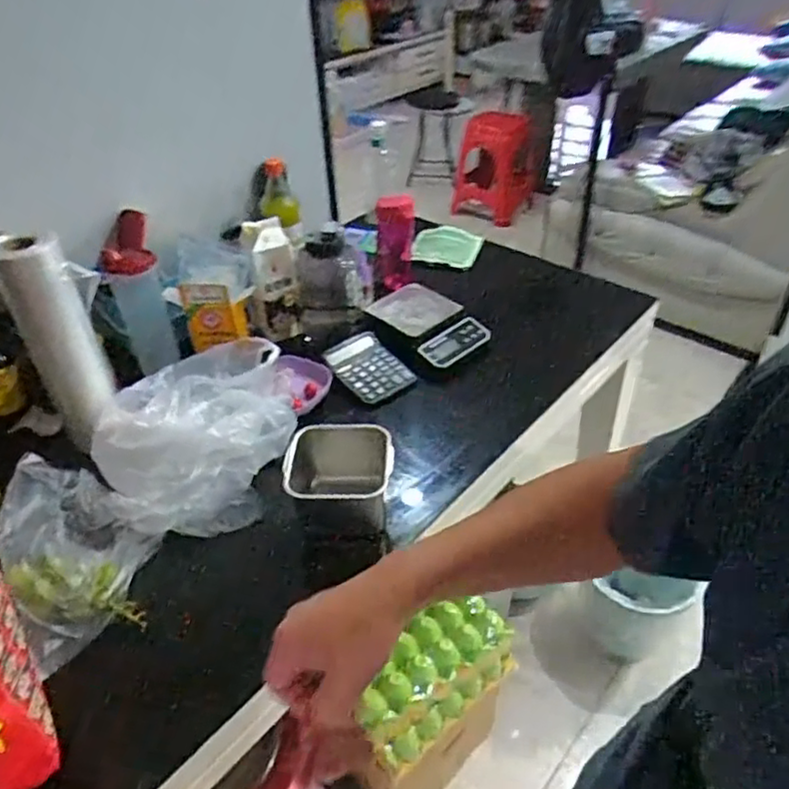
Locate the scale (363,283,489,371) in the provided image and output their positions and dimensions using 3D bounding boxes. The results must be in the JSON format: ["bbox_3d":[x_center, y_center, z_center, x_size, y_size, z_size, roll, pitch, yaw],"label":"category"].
[{"bbox_3d":[0.070,-0.142,1.236,0.156,0.031,0.200,-28,62,-31],"label":"scale"}]

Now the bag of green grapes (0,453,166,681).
[{"bbox_3d":[-0.413,0.190,0.835,0.164,0.090,0.260,-24,44,-25],"label":"bag of green grapes"}]

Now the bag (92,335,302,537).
[{"bbox_3d":[-0.288,0.052,0.970,0.299,0.109,0.291,-14,40,-14],"label":"bag"}]

